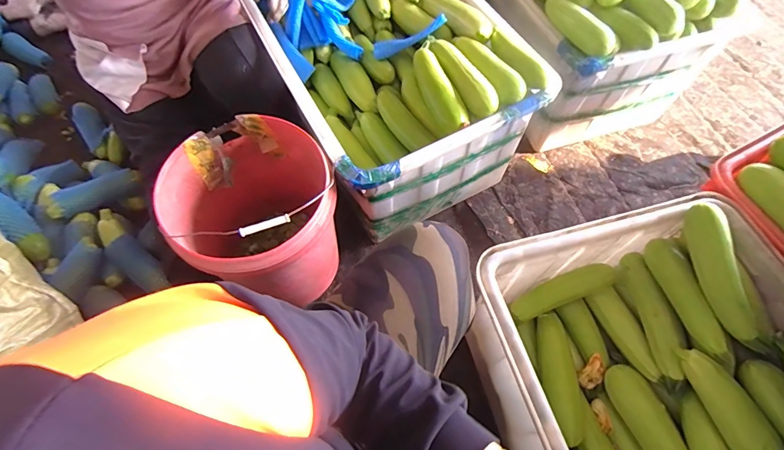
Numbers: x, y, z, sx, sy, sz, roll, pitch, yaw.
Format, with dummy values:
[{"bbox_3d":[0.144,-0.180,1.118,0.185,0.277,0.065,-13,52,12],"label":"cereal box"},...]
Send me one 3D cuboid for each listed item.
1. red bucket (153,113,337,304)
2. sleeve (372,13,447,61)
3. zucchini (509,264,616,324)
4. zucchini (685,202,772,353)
[{"bbox_3d":[-0.256,-0.026,0.793,0.290,0.303,0.304,-1,63,1],"label":"red bucket"},{"bbox_3d":[0.038,-0.424,0.899,0.175,0.021,0.032,-17,61,20],"label":"sleeve"},{"bbox_3d":[0.330,0.130,0.781,0.207,0.047,0.056,-28,63,12],"label":"zucchini"},{"bbox_3d":[0.544,0.084,0.645,0.060,0.049,0.245,-10,78,-4],"label":"zucchini"}]

